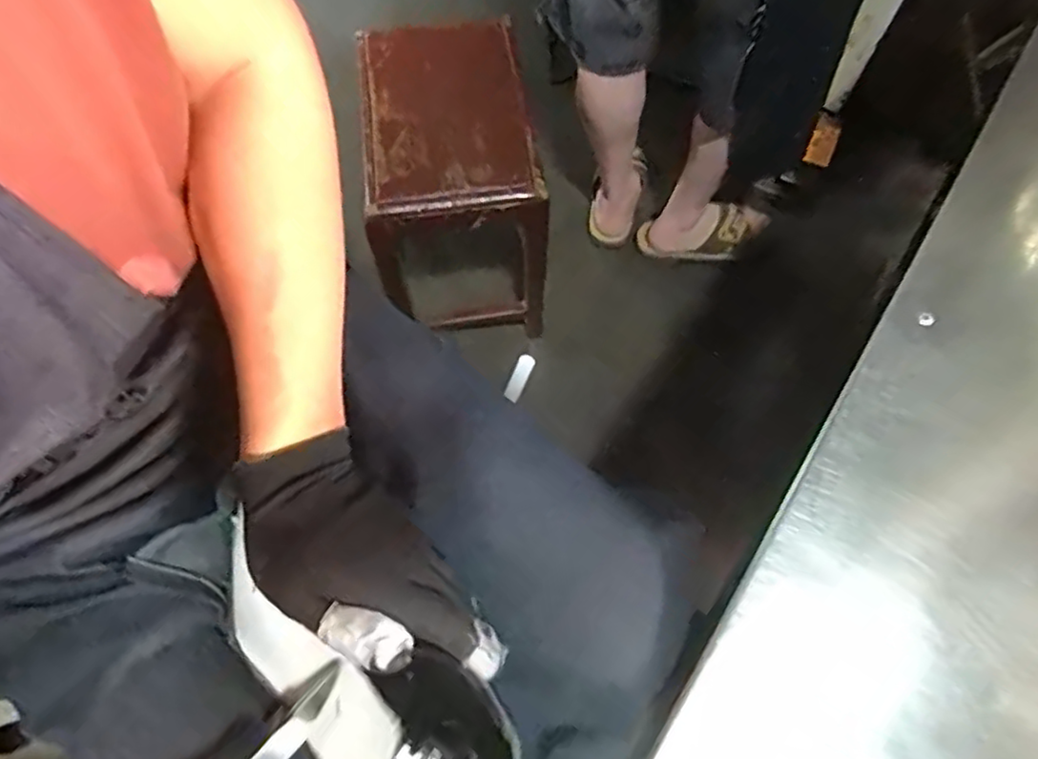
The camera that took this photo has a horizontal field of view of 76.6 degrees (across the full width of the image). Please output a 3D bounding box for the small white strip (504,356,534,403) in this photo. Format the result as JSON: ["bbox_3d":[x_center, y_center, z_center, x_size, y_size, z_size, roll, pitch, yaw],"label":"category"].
[{"bbox_3d":[0.000,-0.001,0.482,0.012,0.008,0.035,25,95,11],"label":"small white strip"}]

